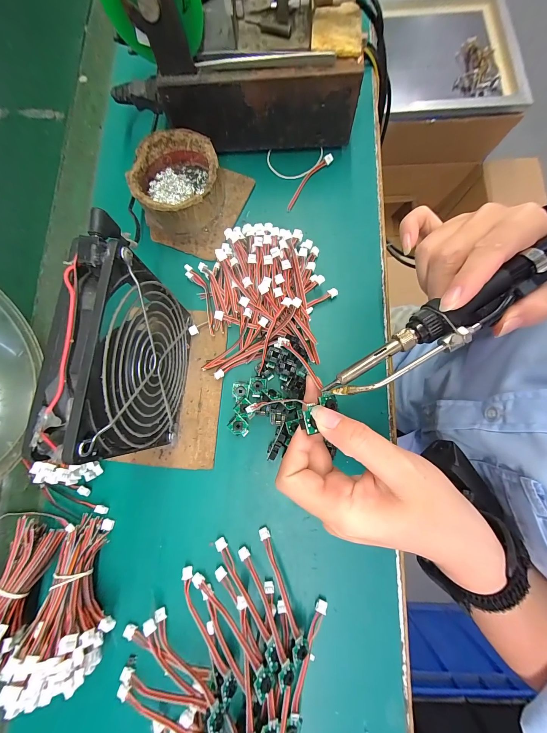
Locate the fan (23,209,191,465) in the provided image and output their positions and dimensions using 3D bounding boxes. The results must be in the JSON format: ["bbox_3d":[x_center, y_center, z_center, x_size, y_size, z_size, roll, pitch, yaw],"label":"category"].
[{"bbox_3d":[-0.095,-0.005,0.195,0.028,0.128,0.121,5,80,2],"label":"fan"}]

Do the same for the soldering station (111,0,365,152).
[{"bbox_3d":[-0.035,-0.290,0.248,0.219,0.124,0.102,-1,80,1],"label":"soldering station"}]

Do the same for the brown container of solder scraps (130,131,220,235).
[{"bbox_3d":[-0.093,-0.180,0.271,0.081,0.041,0.081,0,80,1],"label":"brown container of solder scraps"}]

